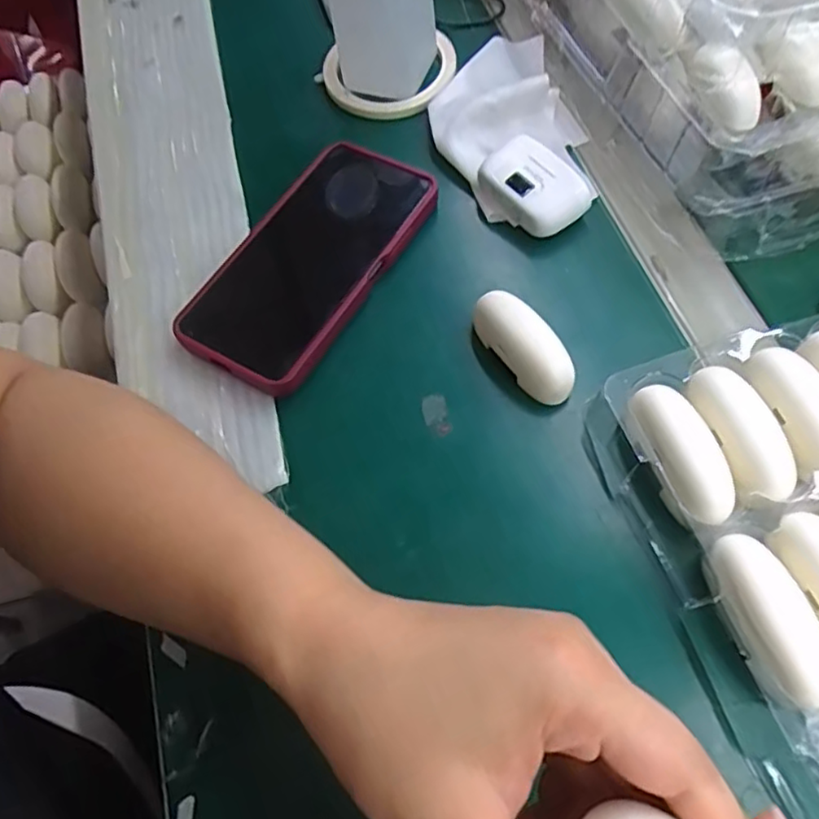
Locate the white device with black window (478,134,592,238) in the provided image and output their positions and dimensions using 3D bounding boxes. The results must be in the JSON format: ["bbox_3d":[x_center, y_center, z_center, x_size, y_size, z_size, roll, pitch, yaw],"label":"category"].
[{"bbox_3d":[0.072,-0.127,0.369,0.040,0.028,0.058,-39,68,-14],"label":"white device with black window"}]

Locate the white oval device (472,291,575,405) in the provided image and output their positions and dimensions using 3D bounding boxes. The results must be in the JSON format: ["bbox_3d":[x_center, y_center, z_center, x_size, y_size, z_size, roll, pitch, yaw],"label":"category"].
[{"bbox_3d":[0.059,-0.032,0.327,0.023,0.028,0.063,-33,66,-11],"label":"white oval device"}]

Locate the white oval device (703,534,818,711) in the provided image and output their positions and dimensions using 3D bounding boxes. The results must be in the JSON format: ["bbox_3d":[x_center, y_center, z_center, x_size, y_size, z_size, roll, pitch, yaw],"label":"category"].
[{"bbox_3d":[0.144,0.086,0.259,0.030,0.023,0.066,-25,65,-8],"label":"white oval device"}]

